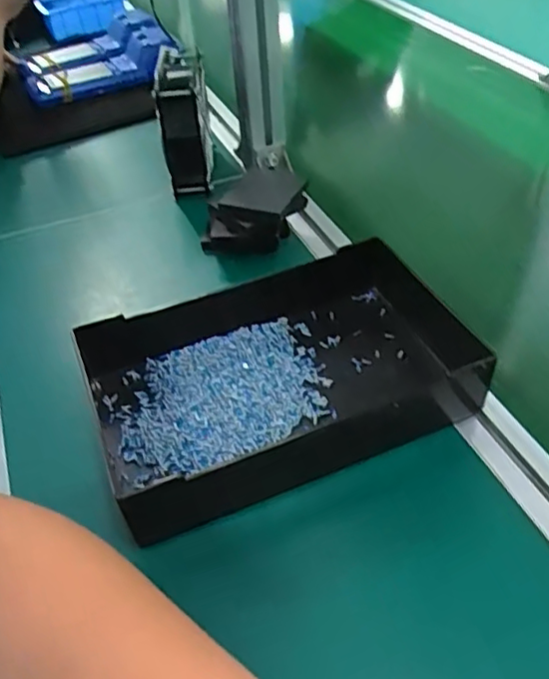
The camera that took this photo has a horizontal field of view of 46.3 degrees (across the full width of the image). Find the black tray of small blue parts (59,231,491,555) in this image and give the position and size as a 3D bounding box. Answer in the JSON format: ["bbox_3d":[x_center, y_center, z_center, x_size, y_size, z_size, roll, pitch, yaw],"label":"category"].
[{"bbox_3d":[0.007,0.031,0.466,0.264,0.068,0.165,-17,44,-12],"label":"black tray of small blue parts"}]

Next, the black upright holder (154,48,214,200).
[{"bbox_3d":[-0.098,-0.235,0.704,0.048,0.117,0.130,-7,43,-2],"label":"black upright holder"}]

